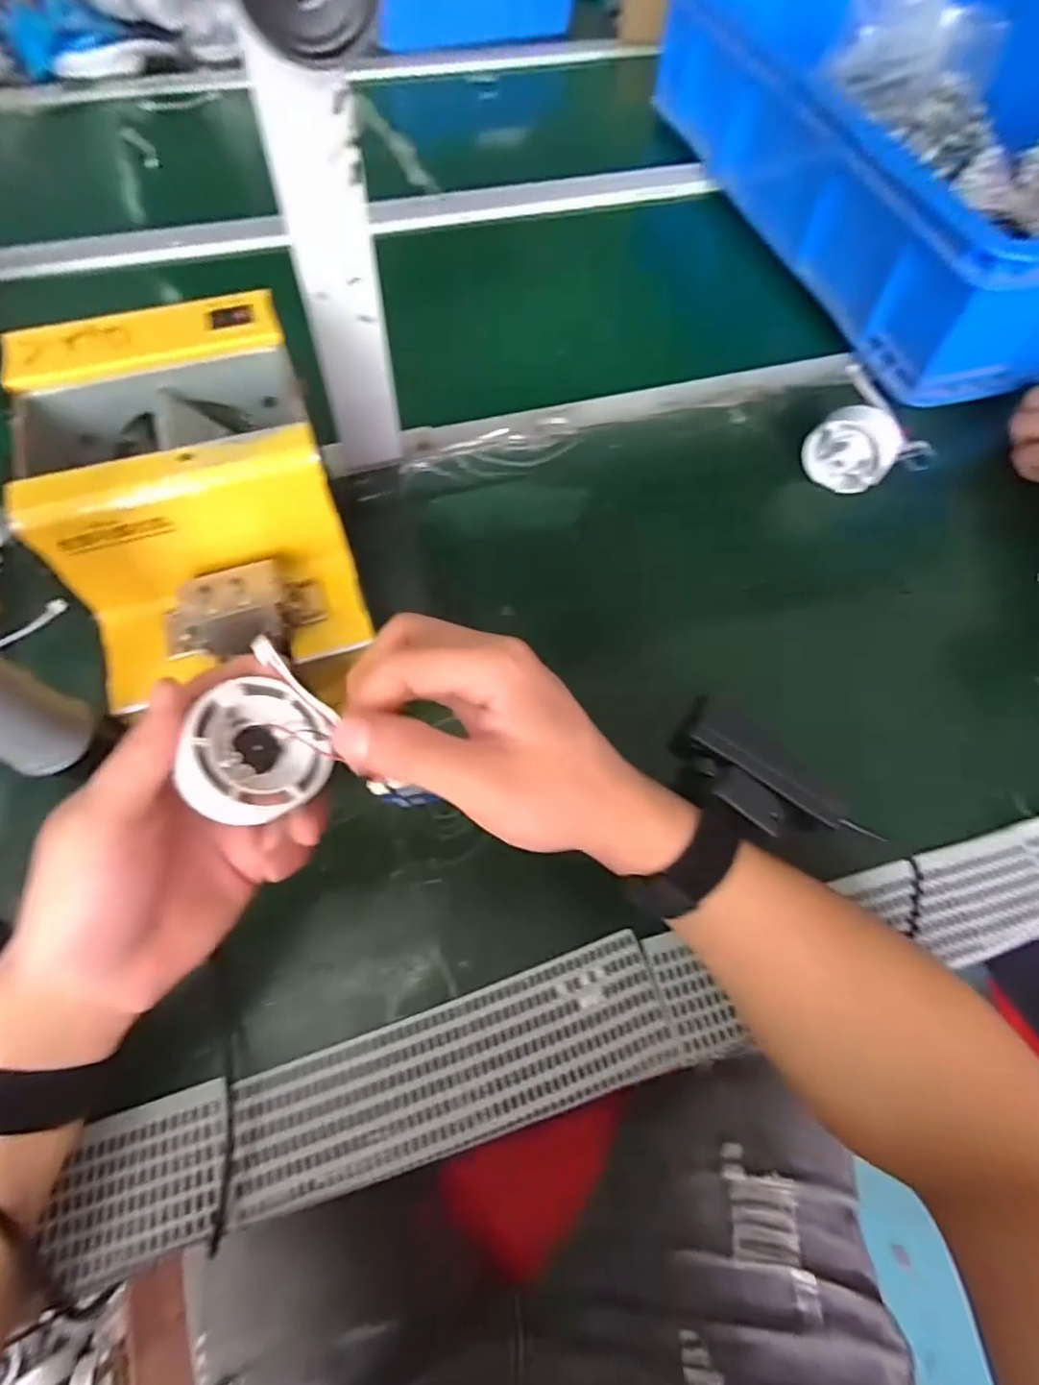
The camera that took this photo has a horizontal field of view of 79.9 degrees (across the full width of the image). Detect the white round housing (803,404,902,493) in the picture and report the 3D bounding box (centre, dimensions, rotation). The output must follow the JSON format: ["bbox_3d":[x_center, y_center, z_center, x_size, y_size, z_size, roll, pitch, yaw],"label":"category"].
[{"bbox_3d":[0.241,-0.176,0.450,0.026,0.057,0.056,-9,55,-42],"label":"white round housing"}]

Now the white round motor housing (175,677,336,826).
[{"bbox_3d":[-0.103,0.025,0.246,0.056,0.030,0.048,-23,71,-40],"label":"white round motor housing"}]

